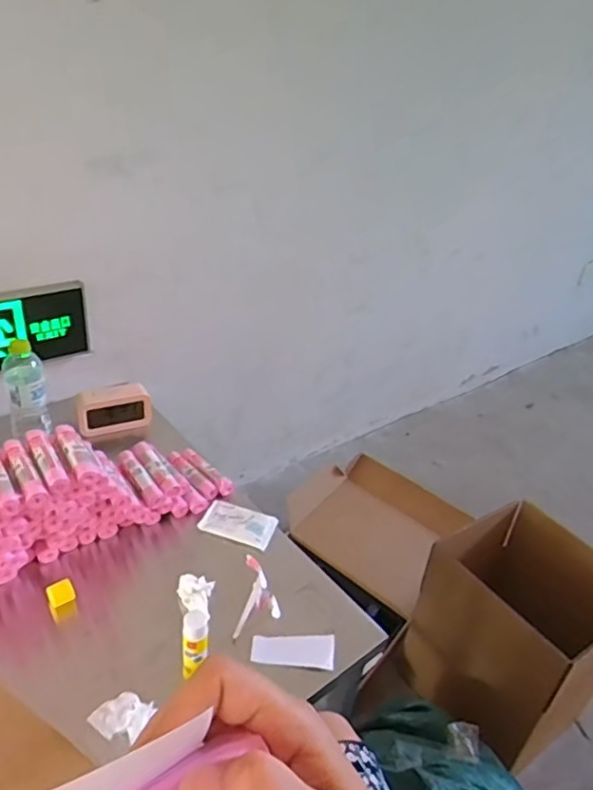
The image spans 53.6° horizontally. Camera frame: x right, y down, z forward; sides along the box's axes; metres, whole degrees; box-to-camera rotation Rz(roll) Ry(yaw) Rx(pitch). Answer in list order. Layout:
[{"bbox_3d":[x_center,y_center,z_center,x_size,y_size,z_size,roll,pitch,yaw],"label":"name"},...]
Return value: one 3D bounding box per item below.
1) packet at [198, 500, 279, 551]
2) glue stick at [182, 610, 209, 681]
[{"bbox_3d":[-0.098,0.214,0.988,0.123,0.010,0.075,14,32,12],"label":"packet"},{"bbox_3d":[-0.124,0.311,0.725,0.030,0.104,0.027,2,32,-8],"label":"glue stick"}]

